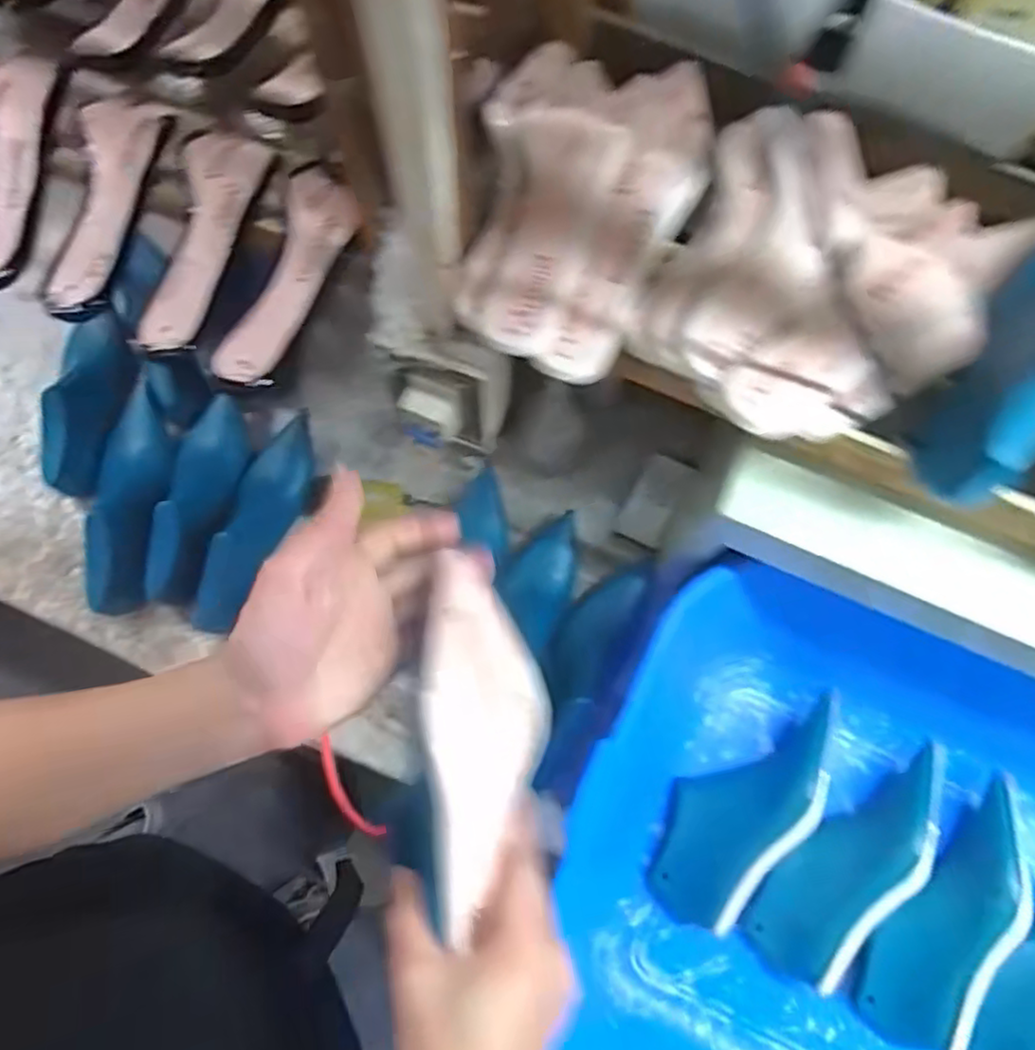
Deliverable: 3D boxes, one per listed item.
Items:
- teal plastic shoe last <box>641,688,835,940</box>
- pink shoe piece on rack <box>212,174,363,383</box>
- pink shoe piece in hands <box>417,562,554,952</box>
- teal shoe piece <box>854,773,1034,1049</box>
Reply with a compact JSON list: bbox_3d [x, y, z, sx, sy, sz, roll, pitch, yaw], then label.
[{"bbox_3d":[0.225,0.266,0.658,0.088,0.076,0.260,40,80,9],"label":"teal plastic shoe last"},{"bbox_3d":[-0.162,-0.180,0.495,0.053,0.025,0.176,16,78,4],"label":"pink shoe piece on rack"},{"bbox_3d":[-0.018,0.112,0.373,0.066,0.036,0.193,-2,72,0],"label":"pink shoe piece in hands"},{"bbox_3d":[0.422,0.363,0.632,0.089,0.077,0.265,37,80,8],"label":"teal shoe piece"}]

